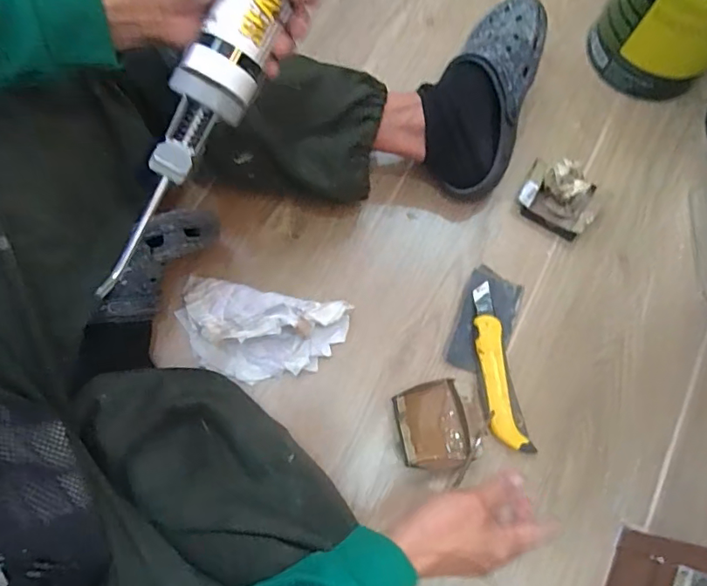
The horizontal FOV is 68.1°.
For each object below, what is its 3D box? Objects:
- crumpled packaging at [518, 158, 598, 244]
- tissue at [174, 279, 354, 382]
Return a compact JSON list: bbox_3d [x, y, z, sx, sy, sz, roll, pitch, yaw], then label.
[{"bbox_3d":[0.249,-0.117,0.629,0.086,0.045,0.071,31,74,8],"label":"crumpled packaging"},{"bbox_3d":[-0.105,0.041,0.556,0.186,0.072,0.102,13,73,2],"label":"tissue"}]

